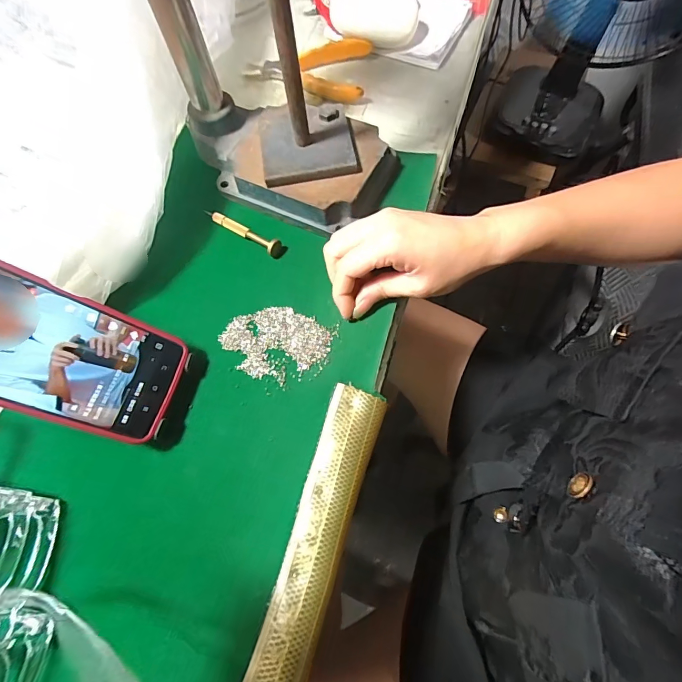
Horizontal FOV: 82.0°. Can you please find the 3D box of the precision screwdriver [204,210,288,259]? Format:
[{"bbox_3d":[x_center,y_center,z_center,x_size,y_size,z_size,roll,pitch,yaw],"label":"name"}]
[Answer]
[{"bbox_3d":[-0.091,-0.099,0.355,0.088,0.013,0.016,27,71,13],"label":"precision screwdriver"}]

